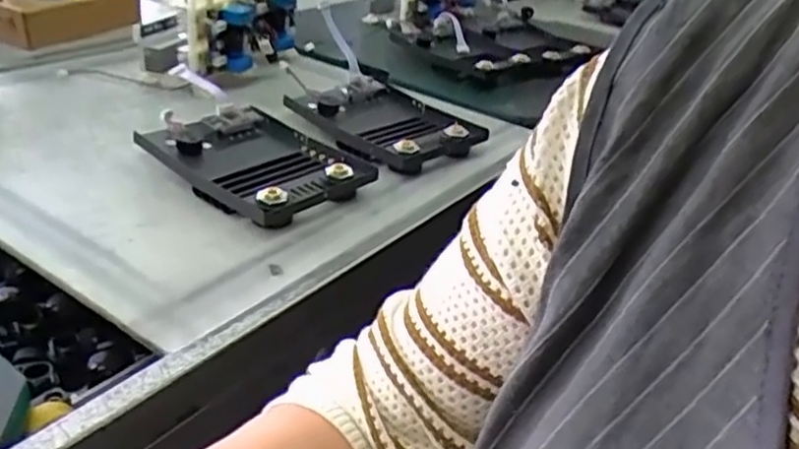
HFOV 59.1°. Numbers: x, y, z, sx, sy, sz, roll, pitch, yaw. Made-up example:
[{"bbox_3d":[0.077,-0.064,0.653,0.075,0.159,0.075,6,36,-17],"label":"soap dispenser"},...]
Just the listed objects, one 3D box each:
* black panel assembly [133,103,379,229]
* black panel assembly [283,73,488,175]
[{"bbox_3d":[-0.153,-0.069,0.747,0.232,0.034,0.163,27,34,31],"label":"black panel assembly"},{"bbox_3d":[-0.016,-0.132,0.886,0.188,0.037,0.228,-18,37,-39],"label":"black panel assembly"}]

